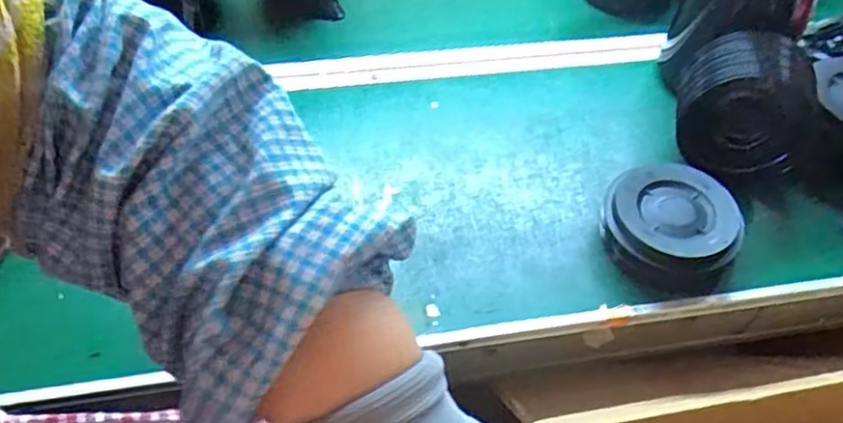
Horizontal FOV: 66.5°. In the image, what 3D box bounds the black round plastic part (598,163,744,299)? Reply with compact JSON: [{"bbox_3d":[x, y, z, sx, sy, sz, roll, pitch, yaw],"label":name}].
[{"bbox_3d":[0.229,0.017,0.594,0.114,0.055,0.109,1,51,-2],"label":"black round plastic part"}]

